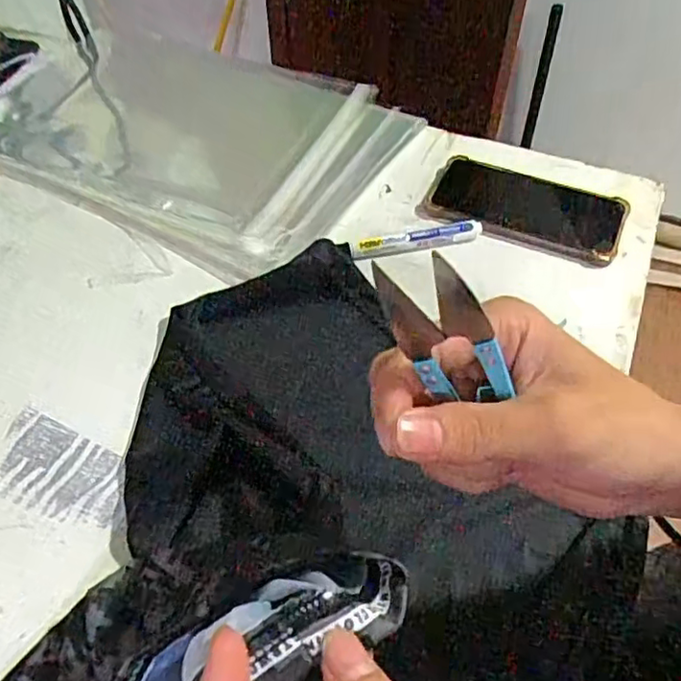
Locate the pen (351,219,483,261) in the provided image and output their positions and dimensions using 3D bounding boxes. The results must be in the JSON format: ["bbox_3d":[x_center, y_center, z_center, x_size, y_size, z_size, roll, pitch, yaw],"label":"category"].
[{"bbox_3d":[0.065,-0.087,0.536,0.112,0.017,0.019,-10,53,-5],"label":"pen"}]

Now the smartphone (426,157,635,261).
[{"bbox_3d":[0.166,-0.123,0.561,0.166,0.017,0.083,16,55,13],"label":"smartphone"}]

